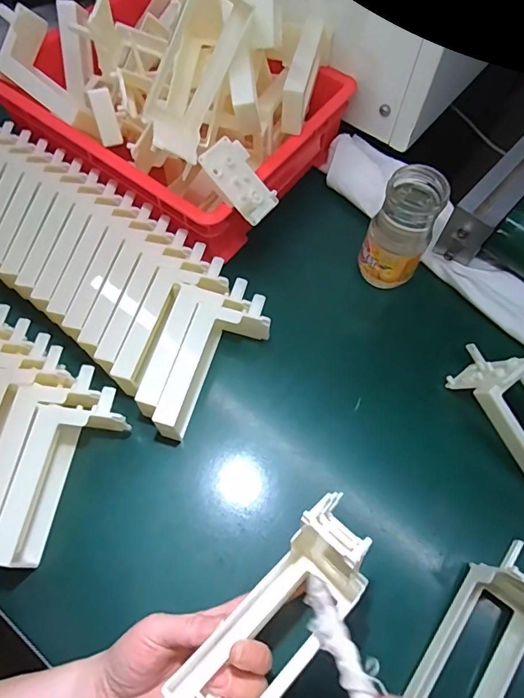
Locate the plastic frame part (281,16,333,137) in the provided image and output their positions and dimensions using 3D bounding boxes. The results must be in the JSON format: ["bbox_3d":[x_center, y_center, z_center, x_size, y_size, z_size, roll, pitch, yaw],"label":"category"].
[{"bbox_3d":[0.046,-0.288,0.481,0.024,0.056,0.130,16,64,6],"label":"plastic frame part"}]

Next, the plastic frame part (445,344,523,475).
[{"bbox_3d":[0.233,0.067,0.423,0.059,0.069,0.142,-35,92,-7],"label":"plastic frame part"}]

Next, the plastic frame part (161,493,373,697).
[{"bbox_3d":[0.015,0.171,0.287,0.056,0.043,0.153,37,67,16],"label":"plastic frame part"}]

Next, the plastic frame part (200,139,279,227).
[{"bbox_3d":[-0.018,-0.160,0.429,0.078,0.011,0.048,48,68,-13],"label":"plastic frame part"}]

